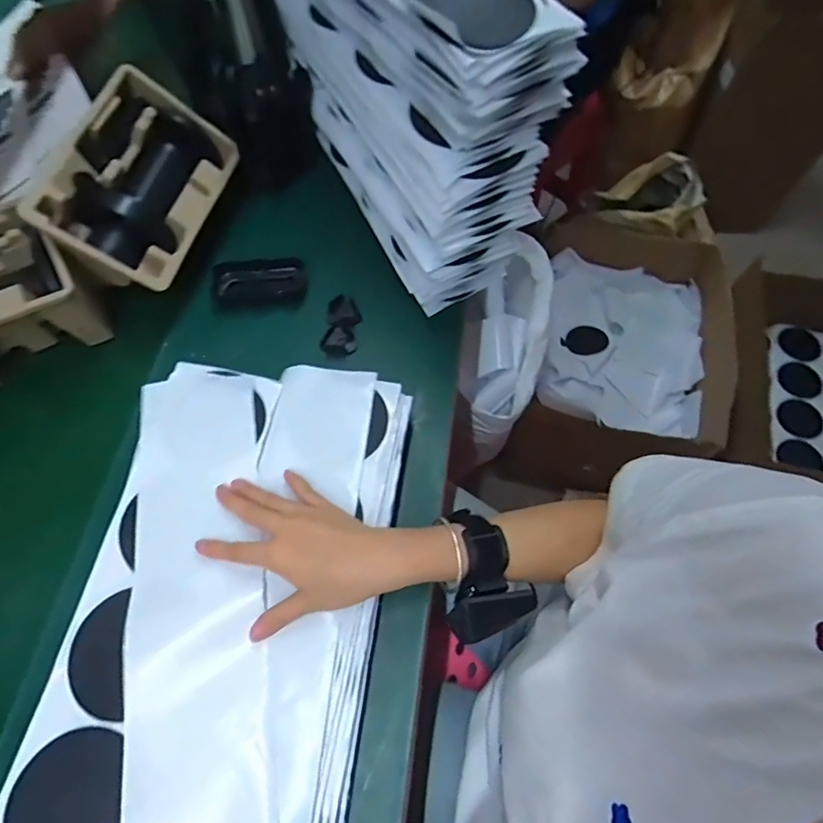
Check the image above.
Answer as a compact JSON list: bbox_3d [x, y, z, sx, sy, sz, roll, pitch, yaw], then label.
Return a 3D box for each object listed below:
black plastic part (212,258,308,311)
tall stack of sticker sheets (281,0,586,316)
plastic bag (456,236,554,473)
[{"bbox_3d":[-0.184,-0.154,0.606,0.111,0.016,0.063,-2,64,-1],"label":"black plastic part"},{"bbox_3d":[-0.020,-0.355,0.539,0.136,0.262,0.402,-27,67,-12],"label":"tall stack of sticker sheets"},{"bbox_3d":[0.166,-0.122,0.895,0.131,0.174,0.336,9,64,5],"label":"plastic bag"}]

